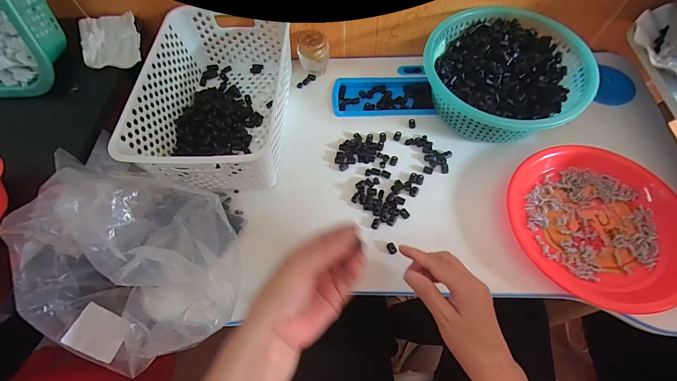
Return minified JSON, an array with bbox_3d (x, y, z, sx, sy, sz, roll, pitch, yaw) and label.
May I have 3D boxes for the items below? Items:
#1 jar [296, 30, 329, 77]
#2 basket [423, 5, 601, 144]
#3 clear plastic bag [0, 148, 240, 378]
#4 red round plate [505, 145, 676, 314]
[{"bbox_3d":[-0.045,-0.254,0.572,0.055,0.063,0.055,-1,64,2],"label":"jar"},{"bbox_3d":[0.254,-0.180,0.493,0.226,0.079,0.221,-1,64,2],"label":"basket"},{"bbox_3d":[-0.224,0.093,0.330,0.214,0.172,0.183,2,64,4],"label":"clear plastic bag"},{"bbox_3d":[0.344,0.043,0.415,0.218,0.033,0.216,-1,64,2],"label":"red round plate"}]

